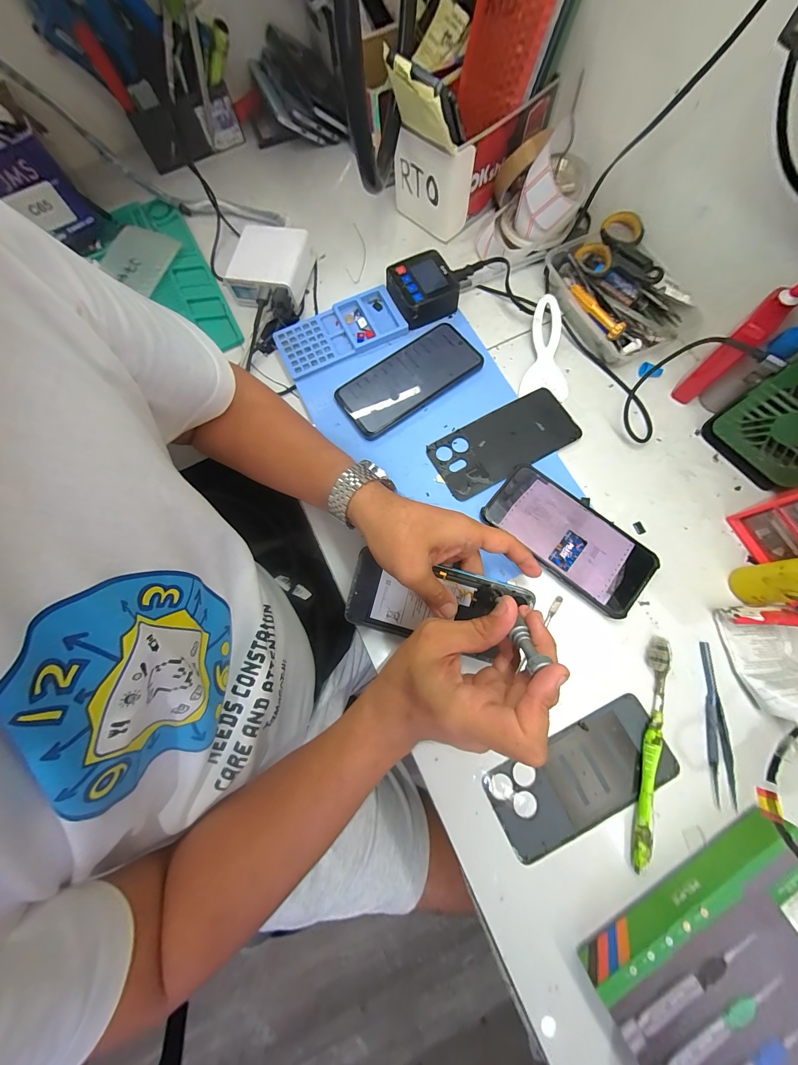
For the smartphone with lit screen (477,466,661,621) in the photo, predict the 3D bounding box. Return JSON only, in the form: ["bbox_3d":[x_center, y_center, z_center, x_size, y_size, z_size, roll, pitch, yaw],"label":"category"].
[{"bbox_3d":[0.169,0.005,0.346,0.162,0.014,0.079,39,80,10],"label":"smartphone with lit screen"}]

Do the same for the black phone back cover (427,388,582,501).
[{"bbox_3d":[0.116,-0.101,0.372,0.163,0.008,0.075,-30,78,-6],"label":"black phone back cover"}]

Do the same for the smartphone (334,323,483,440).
[{"bbox_3d":[0.012,-0.176,0.391,0.160,0.008,0.076,-34,78,-7],"label":"smartphone"}]

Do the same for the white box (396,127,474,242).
[{"bbox_3d":[0.039,-0.434,0.428,0.041,0.091,0.101,-41,79,-8],"label":"white box"}]

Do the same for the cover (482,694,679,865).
[{"bbox_3d":[0.160,0.215,0.303,0.161,0.004,0.072,-26,77,-5],"label":"cover"}]

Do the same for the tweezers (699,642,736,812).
[{"bbox_3d":[0.282,0.166,0.303,0.021,0.004,0.129,5,76,2],"label":"tweezers"}]

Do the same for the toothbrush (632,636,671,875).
[{"bbox_3d":[0.220,0.186,0.300,0.014,0.014,0.184,14,77,5],"label":"toothbrush"}]

